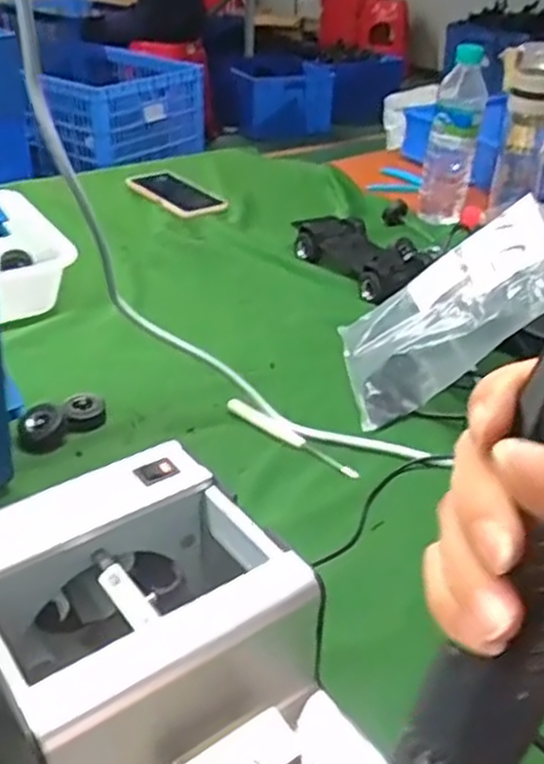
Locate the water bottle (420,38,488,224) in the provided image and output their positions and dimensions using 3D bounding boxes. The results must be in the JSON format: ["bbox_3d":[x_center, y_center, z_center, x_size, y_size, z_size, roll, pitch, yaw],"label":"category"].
[{"bbox_3d":[0.245,-0.329,1.039,0.064,0.211,0.066,9,33,8],"label":"water bottle"}]

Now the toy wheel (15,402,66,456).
[{"bbox_3d":[-0.187,0.038,0.624,0.037,0.023,0.037,-7,34,-15],"label":"toy wheel"}]

